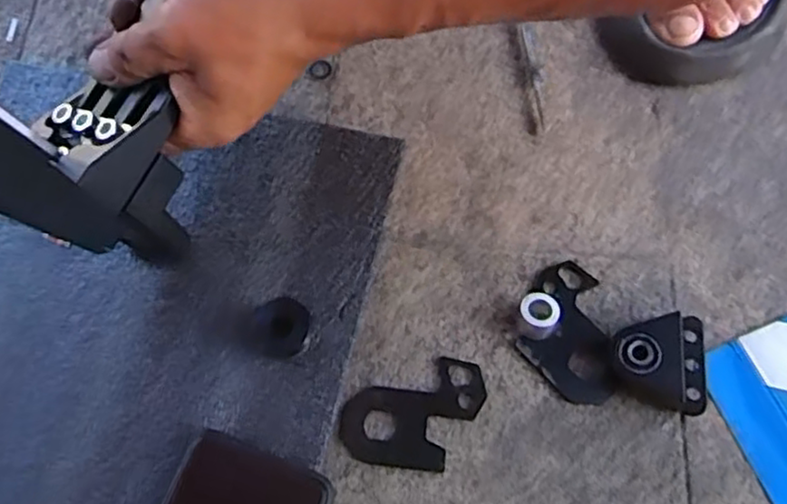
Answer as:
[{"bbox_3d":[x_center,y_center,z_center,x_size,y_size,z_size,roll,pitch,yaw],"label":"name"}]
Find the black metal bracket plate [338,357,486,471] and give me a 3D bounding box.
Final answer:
[{"bbox_3d":[0.012,0.087,0.364,0.076,0.004,0.048,-21,71,-6],"label":"black metal bracket plate"}]

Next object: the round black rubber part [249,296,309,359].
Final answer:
[{"bbox_3d":[-0.057,0.040,0.362,0.030,0.029,0.027,18,71,8],"label":"round black rubber part"}]

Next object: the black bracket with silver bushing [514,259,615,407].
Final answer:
[{"bbox_3d":[0.090,0.040,0.371,0.045,0.017,0.074,-3,70,1],"label":"black bracket with silver bushing"}]

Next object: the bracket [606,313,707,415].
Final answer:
[{"bbox_3d":[0.134,0.054,0.357,0.045,0.028,0.048,0,70,1],"label":"bracket"}]

